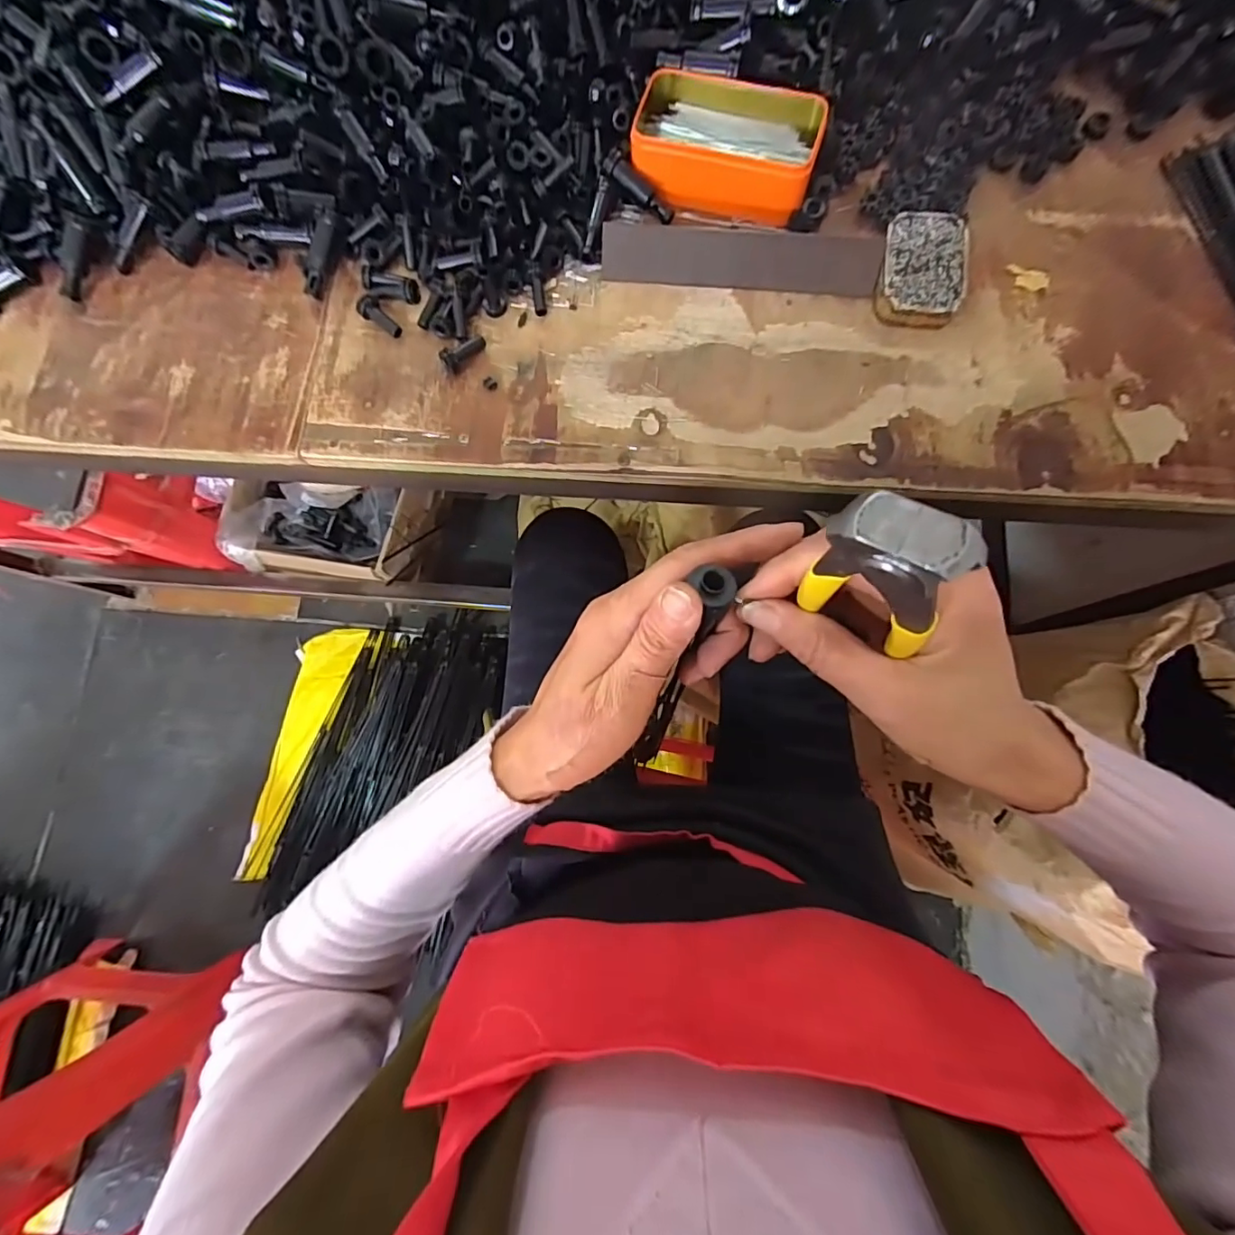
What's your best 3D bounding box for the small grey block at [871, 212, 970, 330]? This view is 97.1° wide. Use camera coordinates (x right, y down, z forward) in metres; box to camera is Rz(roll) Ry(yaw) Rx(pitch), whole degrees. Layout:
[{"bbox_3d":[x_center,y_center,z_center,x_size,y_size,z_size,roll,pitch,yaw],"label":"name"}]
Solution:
[{"bbox_3d":[0.235,-0.270,0.421,0.061,0.022,0.087,10,79,4],"label":"small grey block"}]

